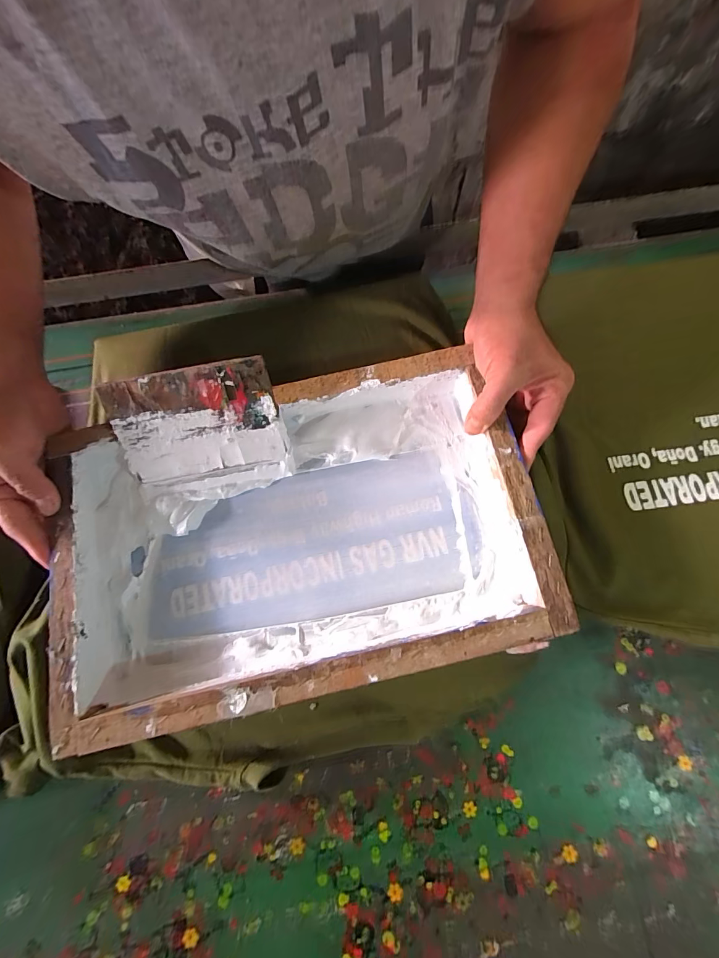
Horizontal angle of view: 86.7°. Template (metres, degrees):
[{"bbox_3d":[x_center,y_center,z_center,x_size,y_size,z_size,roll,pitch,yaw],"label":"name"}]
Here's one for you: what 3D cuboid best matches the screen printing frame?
[{"bbox_3d":[-0.058,0.049,0.353,0.412,0.052,0.266,-13,74,-3],"label":"screen printing frame"}]

